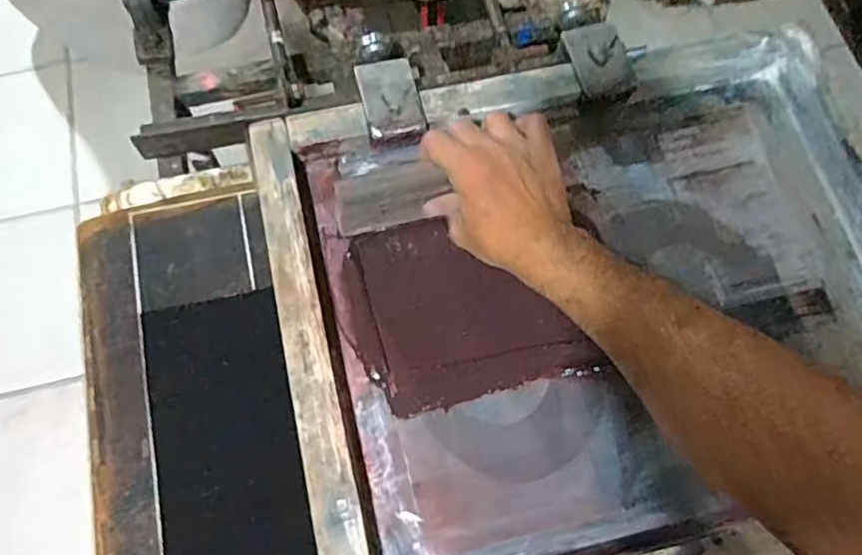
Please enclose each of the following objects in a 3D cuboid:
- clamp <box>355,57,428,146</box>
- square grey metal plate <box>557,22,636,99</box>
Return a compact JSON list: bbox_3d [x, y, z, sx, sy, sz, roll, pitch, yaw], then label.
[{"bbox_3d":[-0.037,-0.162,0.591,0.052,0.030,0.084,-14,70,-5],"label":"clamp"},{"bbox_3d":[0.161,-0.212,0.609,0.060,0.013,0.080,-15,70,-6],"label":"square grey metal plate"}]

